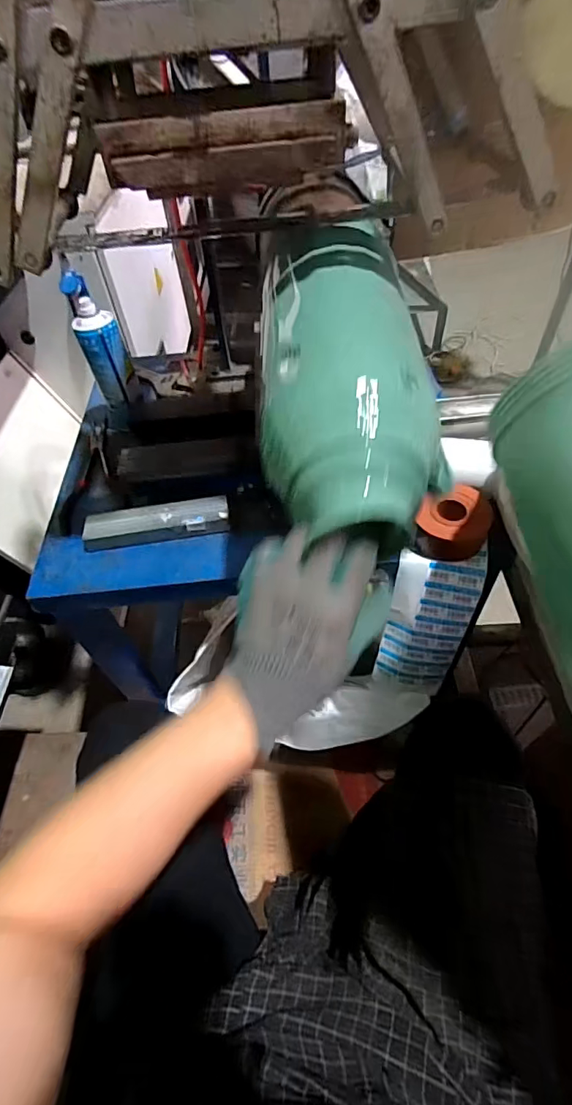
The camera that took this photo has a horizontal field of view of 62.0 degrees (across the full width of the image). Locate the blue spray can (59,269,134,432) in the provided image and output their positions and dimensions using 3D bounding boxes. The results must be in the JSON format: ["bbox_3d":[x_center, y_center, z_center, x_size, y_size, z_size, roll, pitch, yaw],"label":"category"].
[{"bbox_3d":[-0.287,-0.308,0.761,0.062,0.242,0.058,20,57,19],"label":"blue spray can"}]

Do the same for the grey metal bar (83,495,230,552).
[{"bbox_3d":[-0.182,-0.044,0.673,0.200,0.024,0.059,-9,52,-2],"label":"grey metal bar"}]

